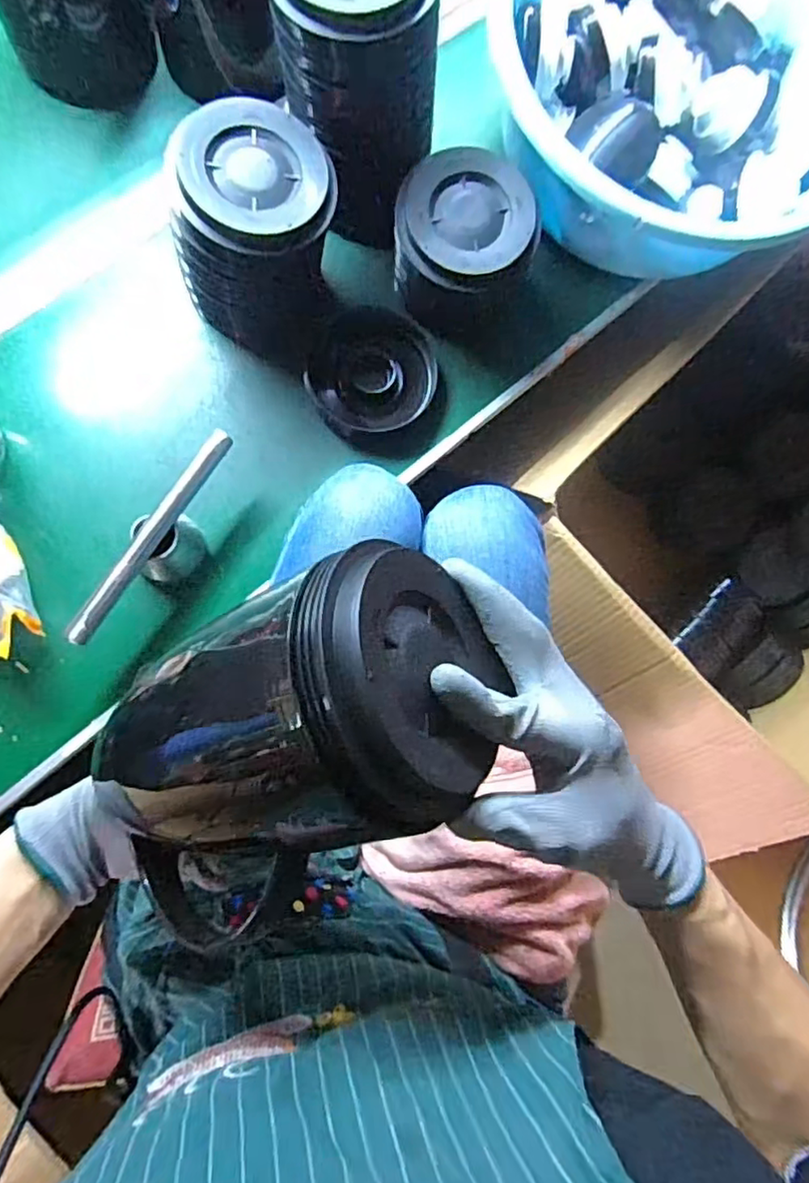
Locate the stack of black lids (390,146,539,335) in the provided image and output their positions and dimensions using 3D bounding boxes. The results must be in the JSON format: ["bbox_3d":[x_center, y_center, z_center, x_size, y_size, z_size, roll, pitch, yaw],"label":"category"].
[{"bbox_3d":[0.050,-0.306,0.563,0.105,0.101,0.114,-41,89,-9],"label":"stack of black lids"}]

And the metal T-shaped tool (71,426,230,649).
[{"bbox_3d":[-0.200,-0.039,0.533,0.047,0.074,0.197,26,81,-2],"label":"metal T-shaped tool"}]

